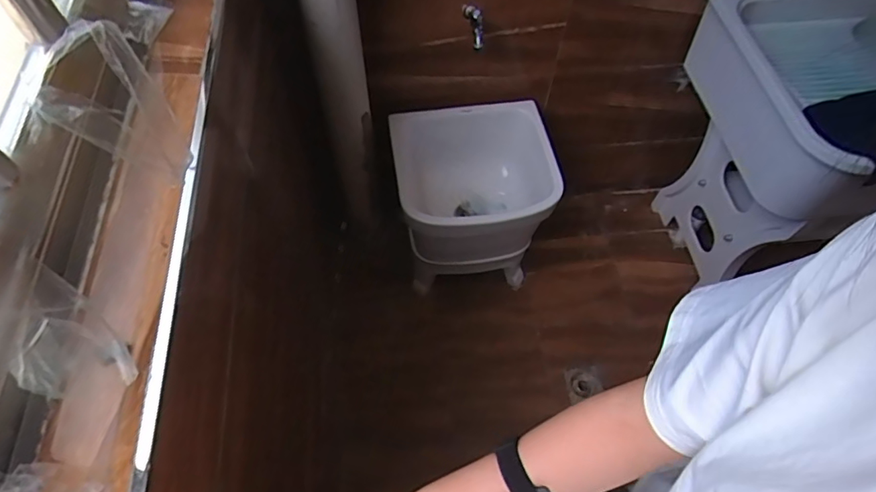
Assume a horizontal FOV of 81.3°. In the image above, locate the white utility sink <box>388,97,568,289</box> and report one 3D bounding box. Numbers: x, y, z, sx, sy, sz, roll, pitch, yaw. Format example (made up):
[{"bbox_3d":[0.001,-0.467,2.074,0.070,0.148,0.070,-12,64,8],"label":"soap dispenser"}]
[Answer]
[{"bbox_3d":[0.104,-0.116,1.419,0.406,0.396,0.363,-6,59,-5],"label":"white utility sink"}]

